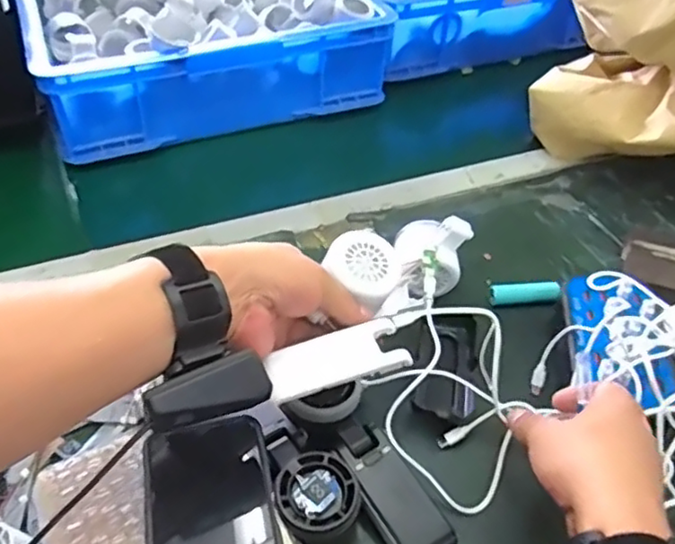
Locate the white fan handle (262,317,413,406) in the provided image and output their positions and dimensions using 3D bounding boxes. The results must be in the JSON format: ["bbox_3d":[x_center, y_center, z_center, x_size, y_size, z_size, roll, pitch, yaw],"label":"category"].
[{"bbox_3d":[-0.001,0.061,0.447,0.097,0.009,0.039,-16,49,-14],"label":"white fan handle"}]

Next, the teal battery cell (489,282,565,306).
[{"bbox_3d":[0.179,0.020,0.612,0.065,0.014,0.017,-5,45,12],"label":"teal battery cell"}]

